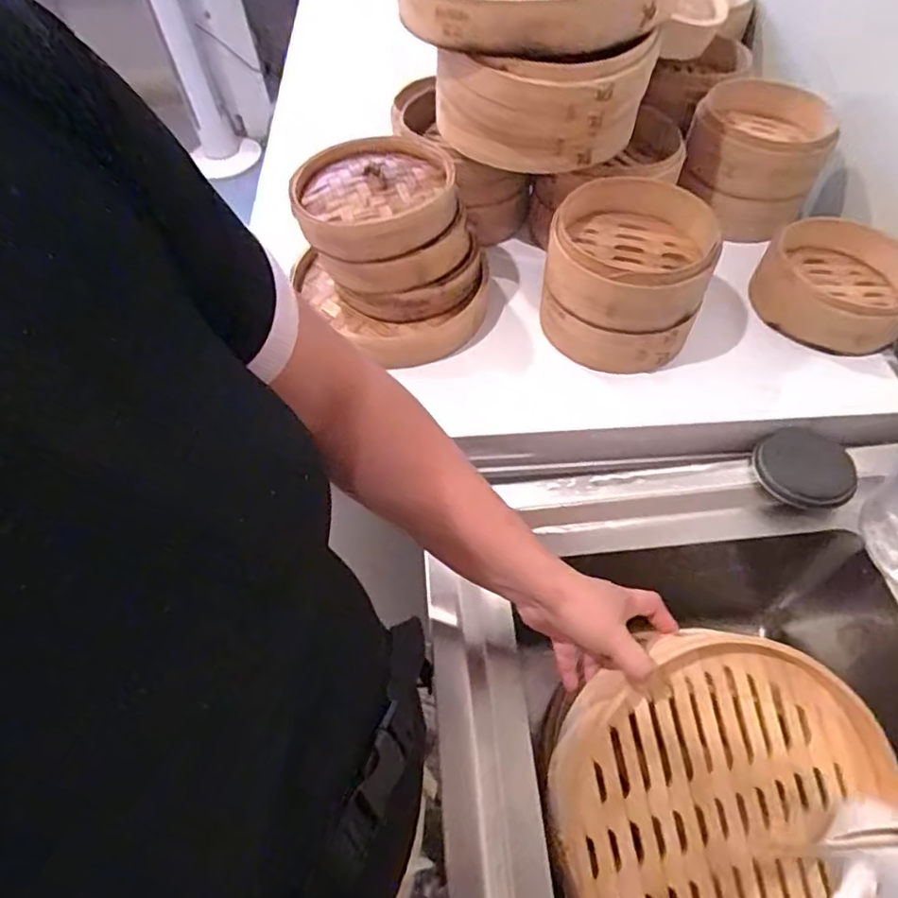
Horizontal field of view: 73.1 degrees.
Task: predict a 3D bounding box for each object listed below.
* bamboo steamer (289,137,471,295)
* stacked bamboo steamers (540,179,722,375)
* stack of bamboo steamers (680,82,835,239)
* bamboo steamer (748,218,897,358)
[{"bbox_3d":[-0.063,-0.223,0.566,0.144,0.070,0.148,-10,55,-4],"label":"bamboo steamer"},{"bbox_3d":[0.162,-0.160,0.568,0.133,0.117,0.144,12,56,12],"label":"stacked bamboo steamers"},{"bbox_3d":[0.335,-0.321,0.673,0.133,0.111,0.126,18,58,15],"label":"stack of bamboo steamers"},{"bbox_3d":[0.383,-0.165,0.590,0.134,0.066,0.121,30,62,22],"label":"bamboo steamer"}]

